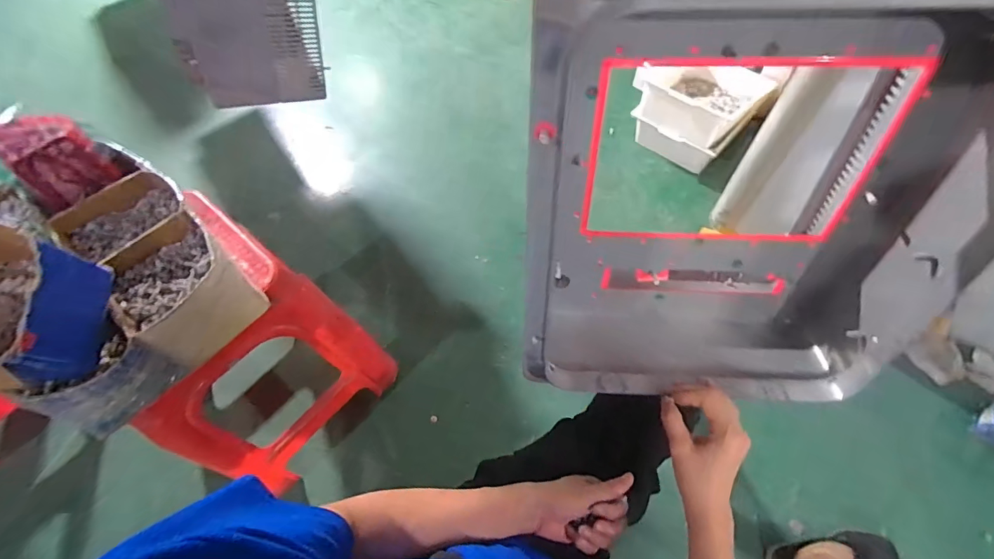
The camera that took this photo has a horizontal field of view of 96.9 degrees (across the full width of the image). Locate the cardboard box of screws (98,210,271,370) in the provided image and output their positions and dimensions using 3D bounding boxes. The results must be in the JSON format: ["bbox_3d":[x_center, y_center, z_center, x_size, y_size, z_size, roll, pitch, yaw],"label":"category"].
[{"bbox_3d":[-0.426,0.014,0.607,0.143,0.107,0.143,32,65,22],"label":"cardboard box of screws"}]

